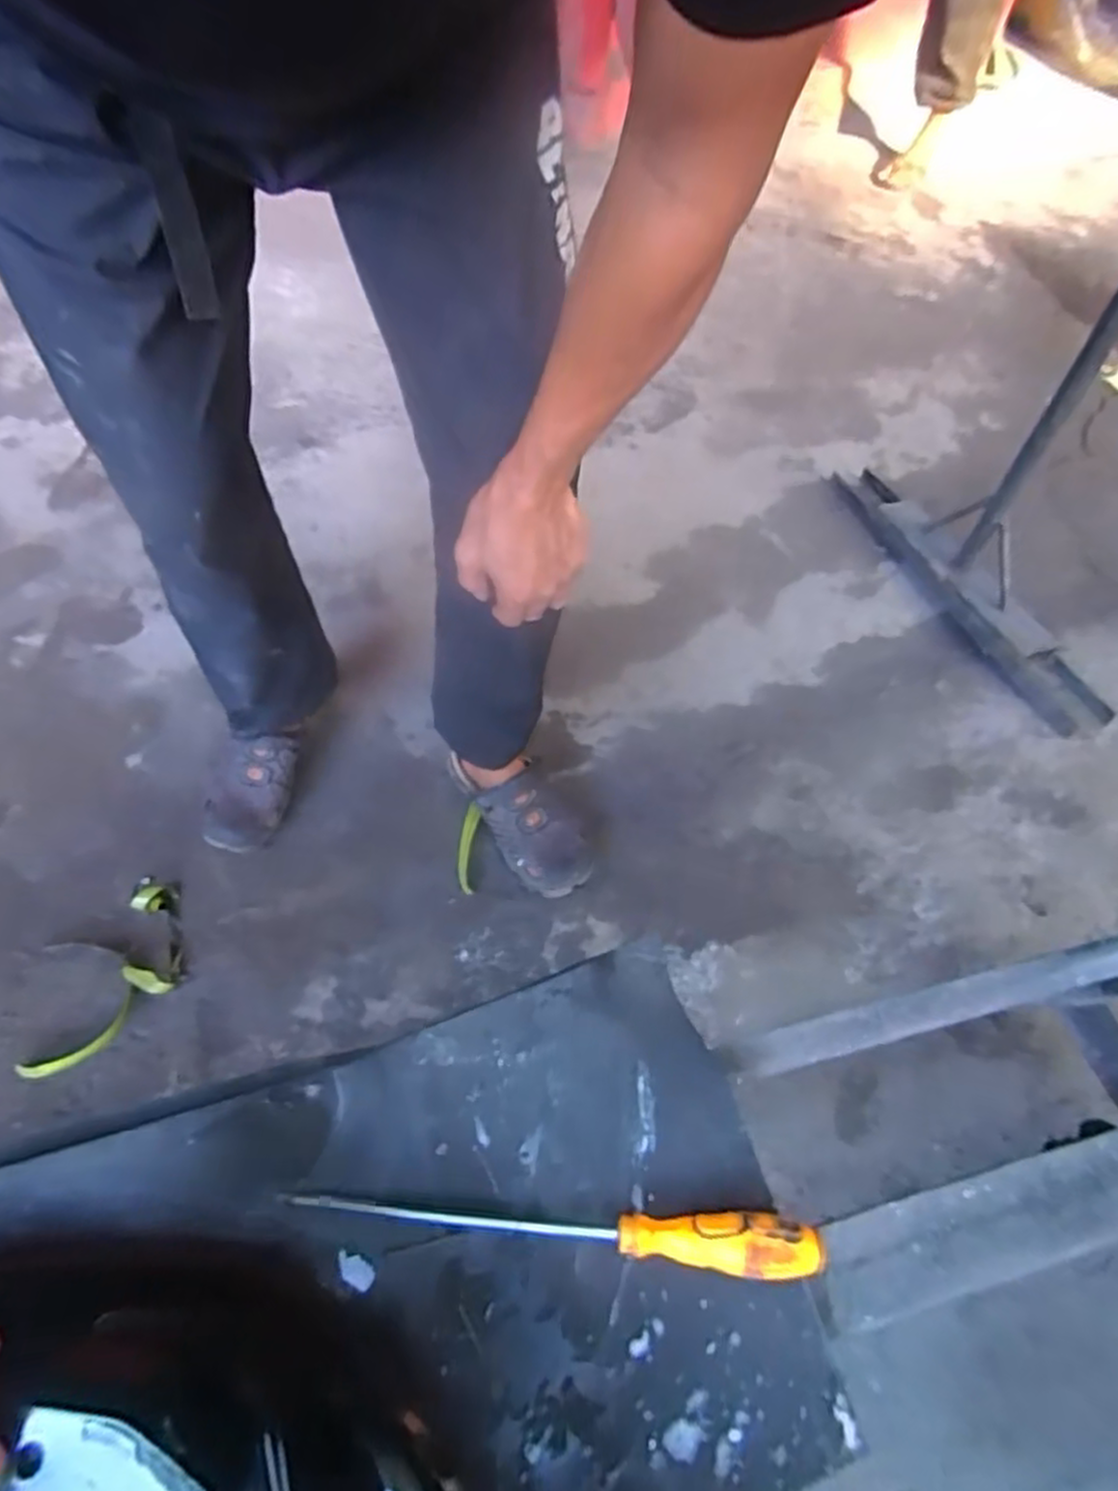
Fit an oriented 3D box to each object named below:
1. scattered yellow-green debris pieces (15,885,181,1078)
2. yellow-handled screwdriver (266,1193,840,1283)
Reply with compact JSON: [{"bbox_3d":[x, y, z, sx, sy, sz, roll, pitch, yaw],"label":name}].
[{"bbox_3d":[-0.508,0.272,0.851,0.105,0.029,0.232,15,58,6],"label":"scattered yellow-green debris pieces"},{"bbox_3d":[-0.006,0.265,0.408,0.289,0.033,0.029,6,57,0],"label":"yellow-handled screwdriver"}]

